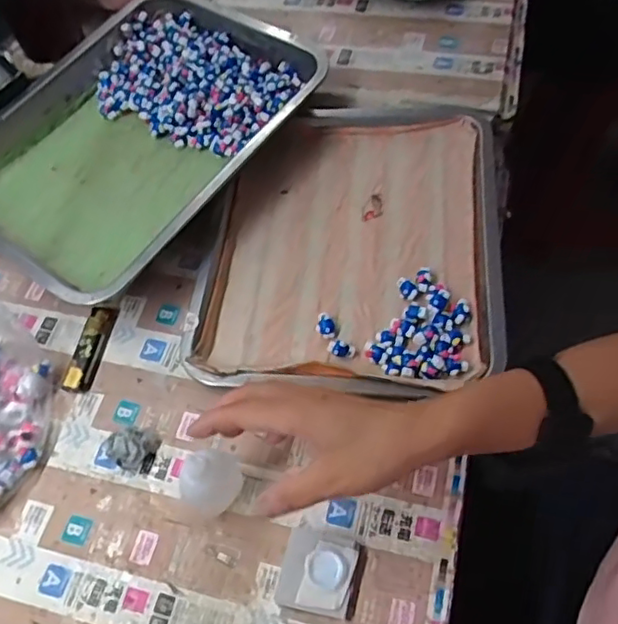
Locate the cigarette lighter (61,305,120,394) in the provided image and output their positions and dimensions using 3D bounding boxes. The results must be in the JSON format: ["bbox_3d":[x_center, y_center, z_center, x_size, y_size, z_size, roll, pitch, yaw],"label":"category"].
[{"bbox_3d":[-0.192,0.030,0.541,0.020,0.013,0.085,7,61,9],"label":"cigarette lighter"}]

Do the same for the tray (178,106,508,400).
[{"bbox_3d":[0.042,-0.064,0.565,0.261,0.045,0.292,4,60,8],"label":"tray"}]

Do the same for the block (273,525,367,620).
[{"bbox_3d":[0.008,0.182,0.430,0.055,0.013,0.053,11,61,12],"label":"block"}]

